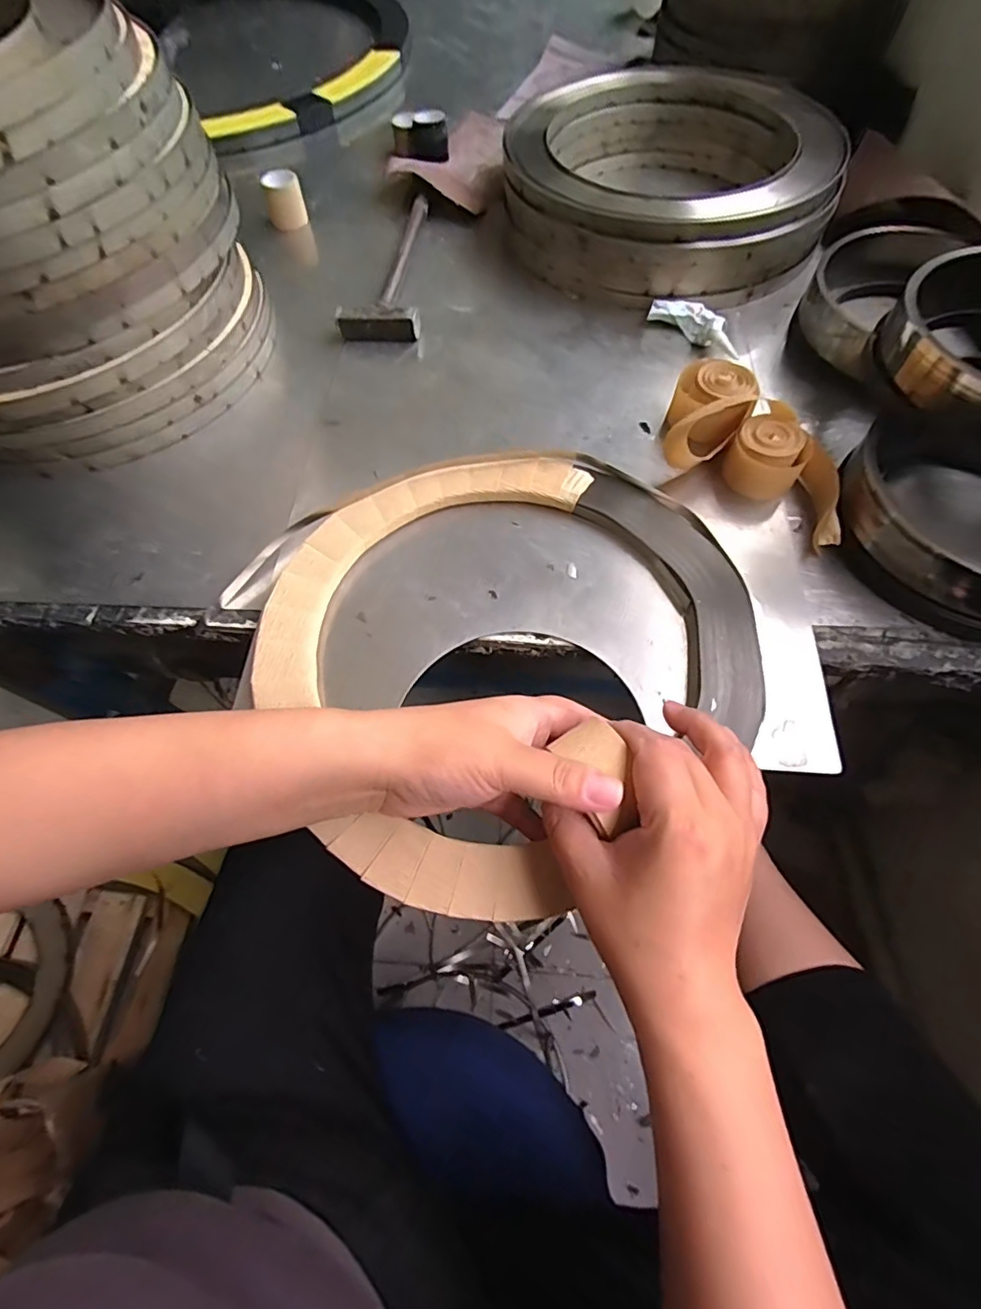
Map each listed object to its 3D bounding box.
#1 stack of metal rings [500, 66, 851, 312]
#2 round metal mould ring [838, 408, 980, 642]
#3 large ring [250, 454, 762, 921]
[{"bbox_3d":[0.176,-0.472,0.553,0.307,0.071,0.299,-4,63,0],"label":"stack of metal rings"},{"bbox_3d":[0.327,-0.085,0.361,0.174,0.047,0.149,13,64,8],"label":"round metal mould ring"},{"bbox_3d":[0.009,-0.018,0.355,0.306,0.019,0.294,-1,63,1],"label":"large ring"}]

